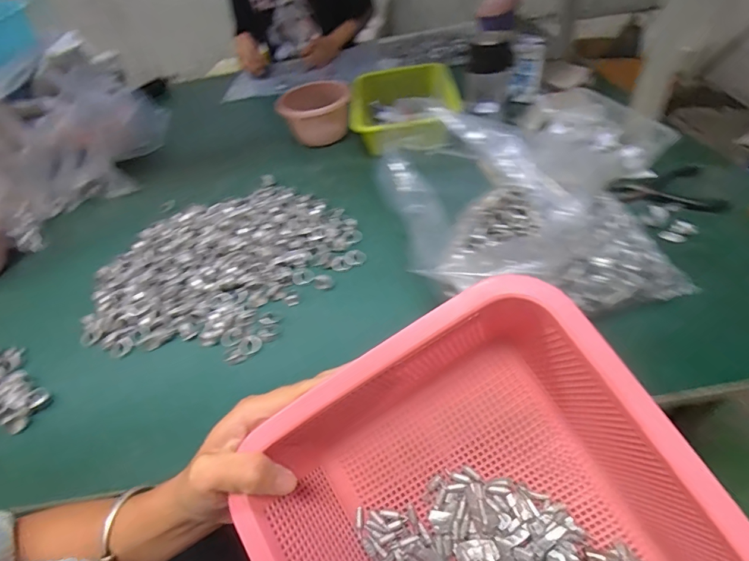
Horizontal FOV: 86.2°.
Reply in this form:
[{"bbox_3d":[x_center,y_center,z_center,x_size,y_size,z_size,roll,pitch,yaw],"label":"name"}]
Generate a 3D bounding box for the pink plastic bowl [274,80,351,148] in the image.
[{"bbox_3d":[-0.122,-0.343,0.816,0.128,0.090,0.134,-3,51,3],"label":"pink plastic bowl"}]

